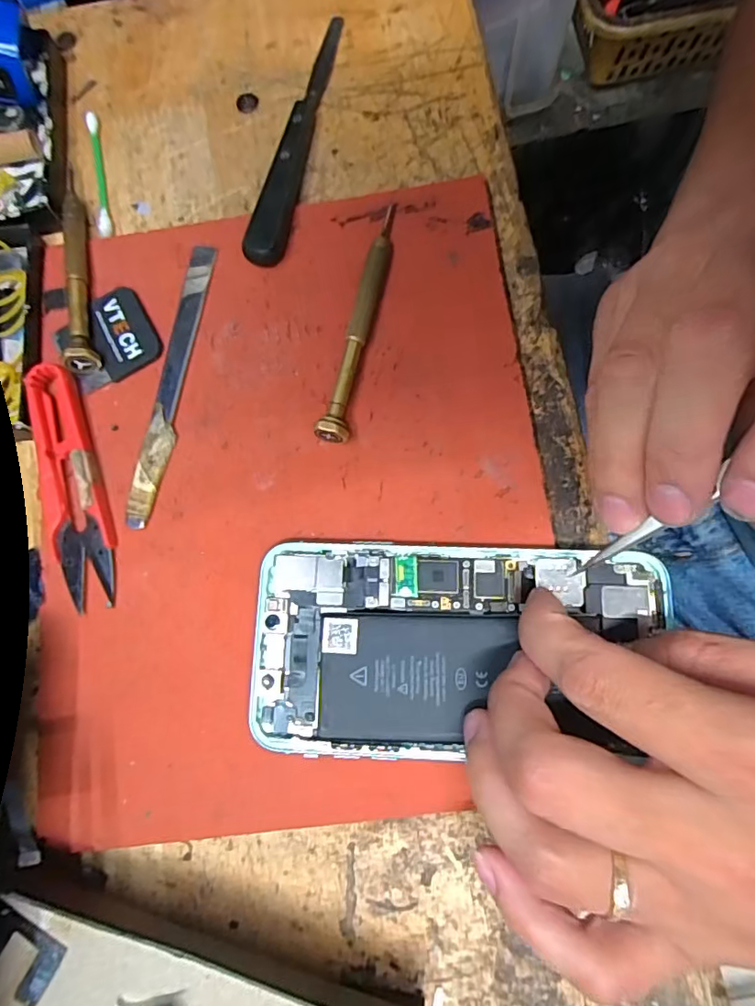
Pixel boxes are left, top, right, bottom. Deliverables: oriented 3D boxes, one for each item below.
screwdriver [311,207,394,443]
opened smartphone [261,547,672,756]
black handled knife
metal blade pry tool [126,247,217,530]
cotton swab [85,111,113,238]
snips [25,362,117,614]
[{"bbox_3d":[-0.005,-0.077,0.224,0.012,0.011,0.110,15,80,6],"label":"screwdriver"},{"bbox_3d":[0.029,0.053,0.196,0.146,0.011,0.074,1,77,1],"label":"opened smartphone"},{"bbox_3d":[-0.037,-0.171,0.246,0.018,0.013,0.138,10,79,5],"label":"black handled knife"},{"bbox_3d":[-0.086,-0.052,0.226,0.013,0.004,0.125,10,79,5],"label":"metal blade pry tool"},{"bbox_3d":[-0.133,-0.156,0.254,0.008,0.005,0.068,-11,78,1],"label":"cotton swab"},{"bbox_3d":[-0.123,-0.009,0.216,0.022,0.009,0.099,-16,78,0],"label":"snips"}]

